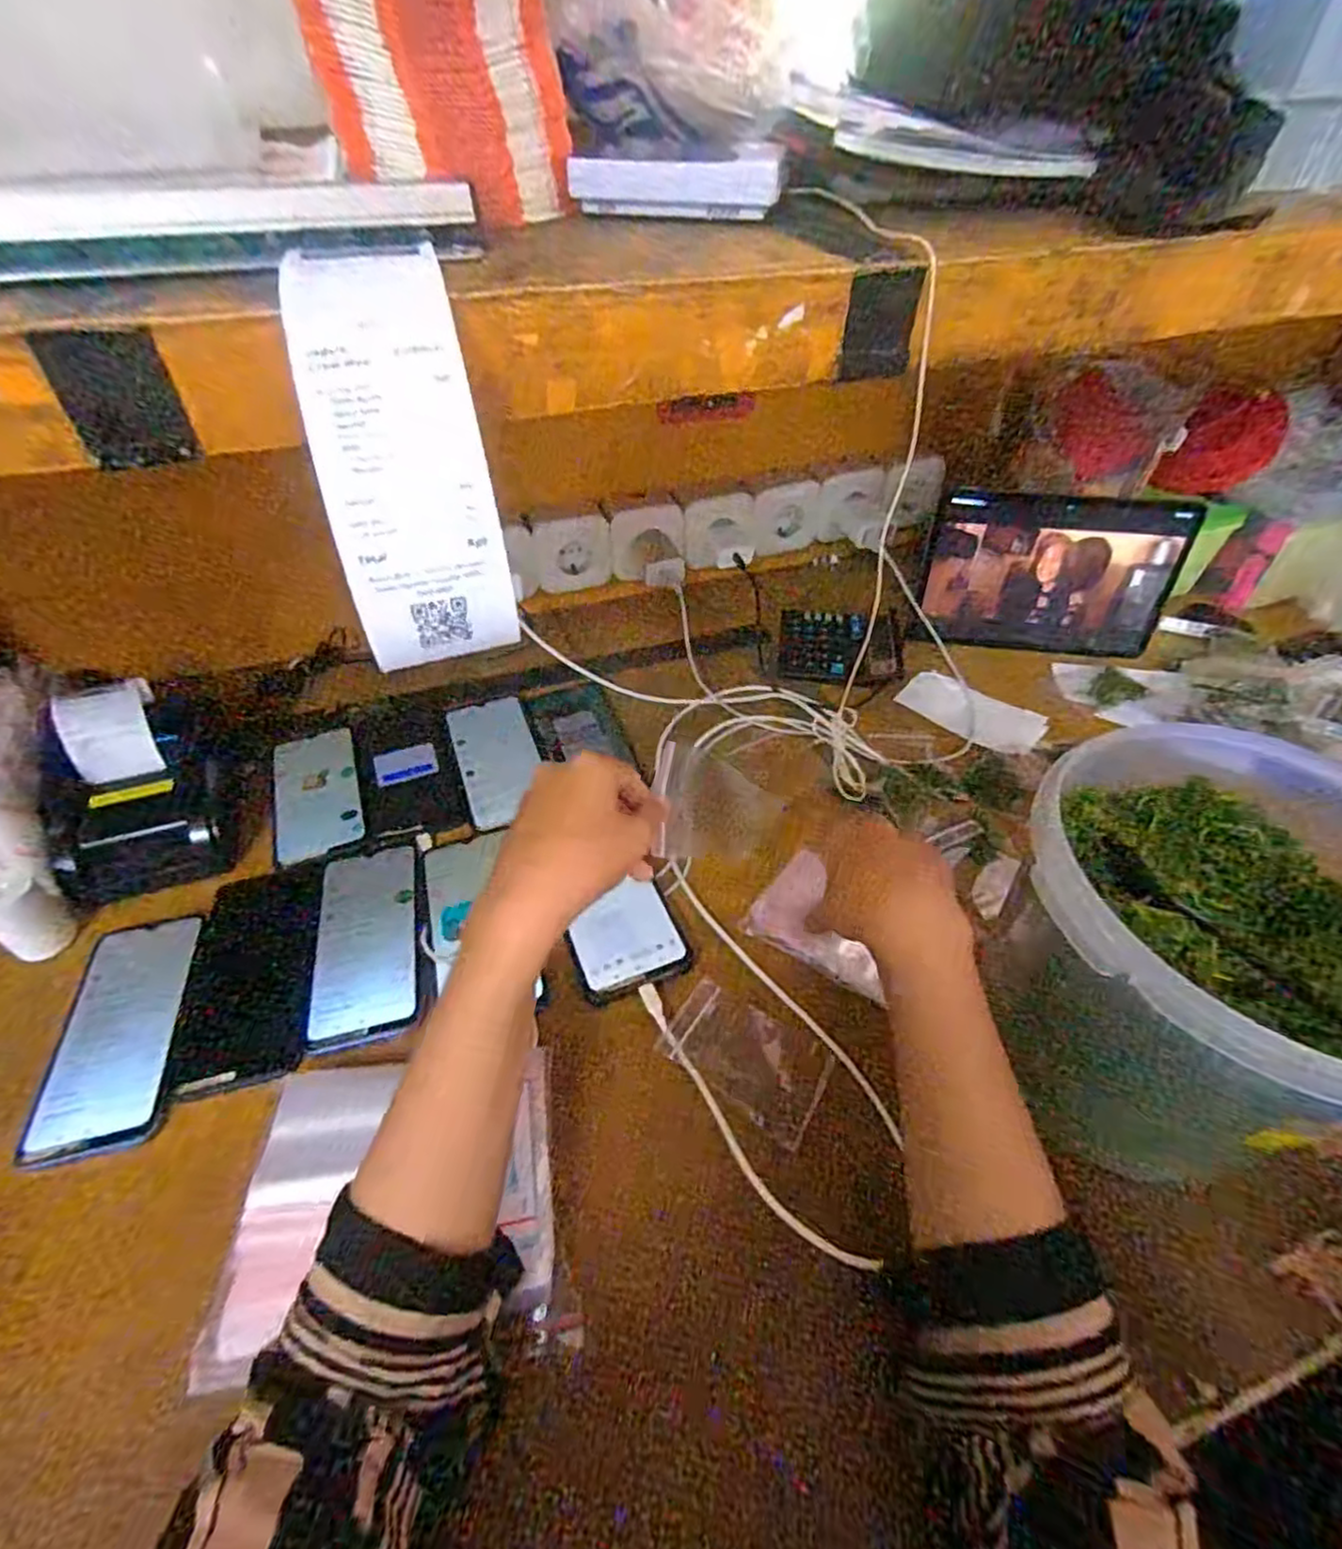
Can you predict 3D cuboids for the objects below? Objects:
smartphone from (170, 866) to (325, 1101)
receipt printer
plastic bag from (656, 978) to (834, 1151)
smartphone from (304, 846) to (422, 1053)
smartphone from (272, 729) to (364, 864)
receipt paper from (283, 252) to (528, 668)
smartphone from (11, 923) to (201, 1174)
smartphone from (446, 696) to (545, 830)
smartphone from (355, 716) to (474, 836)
[{"bbox_3d":[-0.293,0.134,0.487,0.076,0.010,0.162,-10,45,-9],"label":"smartphone"},{"bbox_3d":[-0.415,0.010,0.546,0.122,0.105,0.143,-15,48,-14],"label":"receipt printer"},{"bbox_3d":[0.048,0.176,0.439,0.098,0.009,0.064,27,49,19],"label":"plastic bag"},{"bbox_3d":[-0.222,0.117,0.511,0.072,0.013,0.166,-11,45,-9],"label":"smartphone"},{"bbox_3d":[-0.304,0.015,0.602,0.066,0.005,0.134,-10,54,-19],"label":"smartphone"},{"bbox_3d":[-0.096,-0.114,0.251,0.054,0.140,0.029,-12,10,-10],"label":"receipt paper"},{"bbox_3d":[-0.363,0.167,0.462,0.077,0.015,0.165,-11,46,-9],"label":"smartphone"},{"bbox_3d":[-0.159,-0.016,0.641,0.071,0.009,0.165,-16,46,-14],"label":"smartphone"},{"bbox_3d":[-0.234,-0.005,0.622,0.081,0.011,0.145,-15,46,-13],"label":"smartphone"}]

